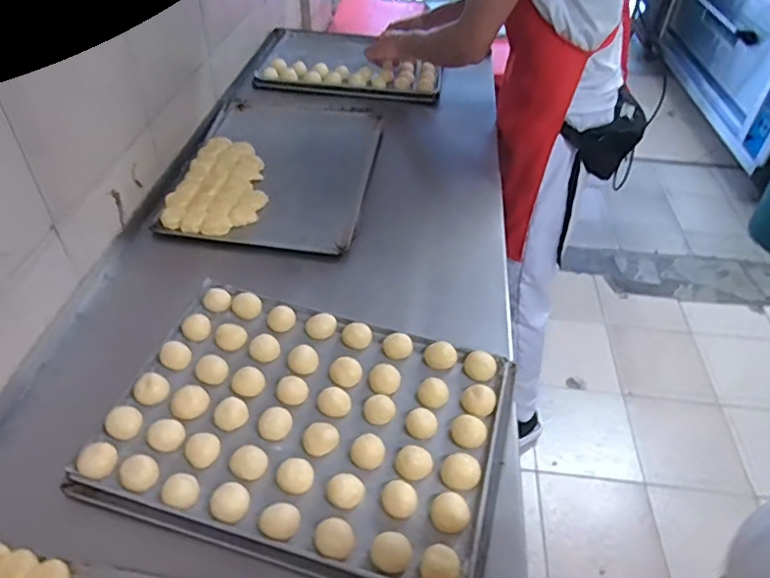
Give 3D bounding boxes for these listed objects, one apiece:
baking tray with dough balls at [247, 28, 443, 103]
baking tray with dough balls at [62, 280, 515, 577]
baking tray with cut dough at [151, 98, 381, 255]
[{"bbox_3d":[-0.086,-0.599,1.486,0.463,0.039,0.396,7,43,3],"label":"baking tray with dough balls"},{"bbox_3d":[-0.086,0.152,0.664,0.440,0.033,0.321,13,44,10],"label":"baking tray with dough balls"},{"bbox_3d":[-0.198,-0.245,1.079,0.337,0.031,0.489,7,43,3],"label":"baking tray with cut dough"}]

